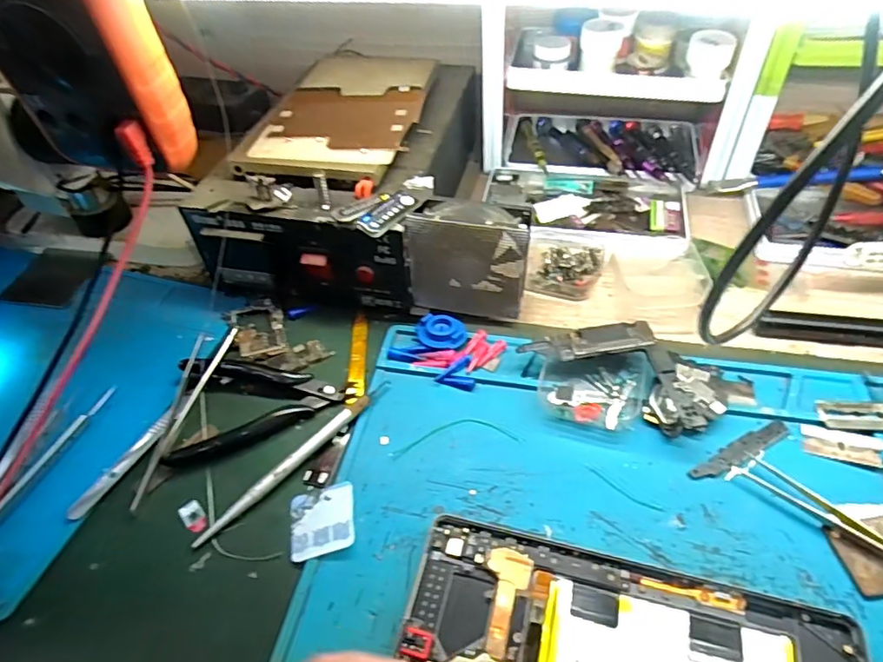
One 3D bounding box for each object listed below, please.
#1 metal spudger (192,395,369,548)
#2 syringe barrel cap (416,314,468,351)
[{"bbox_3d":[-0.093,0.080,0.327,0.012,0.010,0.124,32,58,29],"label":"metal spudger"},{"bbox_3d":[0.000,0.001,0.385,0.035,0.007,0.030,-4,48,1],"label":"syringe barrel cap"}]

